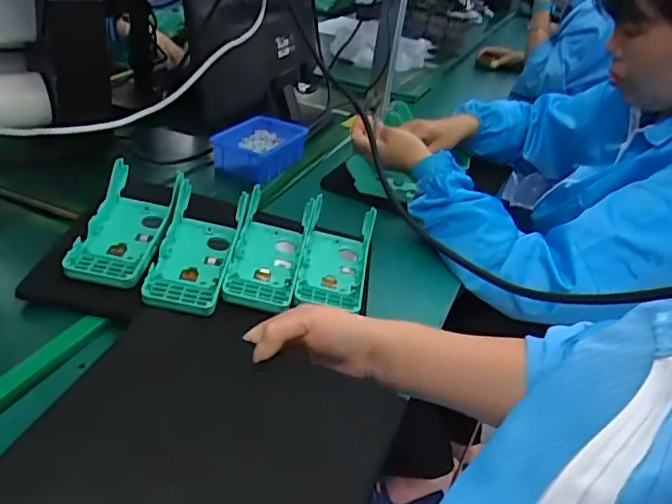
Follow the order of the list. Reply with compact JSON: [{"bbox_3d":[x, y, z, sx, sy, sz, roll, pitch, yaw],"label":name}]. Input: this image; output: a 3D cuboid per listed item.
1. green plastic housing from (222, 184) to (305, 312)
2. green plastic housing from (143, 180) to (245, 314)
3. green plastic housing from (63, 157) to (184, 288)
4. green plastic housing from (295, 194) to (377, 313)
[{"bbox_3d":[-0.078,-0.011,0.642,0.075,0.058,0.161,7,30,-3],"label":"green plastic housing"},{"bbox_3d":[-0.151,-0.007,0.620,0.081,0.062,0.164,7,30,-3],"label":"green plastic housing"},{"bbox_3d":[-0.230,-0.035,0.626,0.083,0.060,0.160,8,30,-1],"label":"green plastic housing"},{"bbox_3d":[-0.003,-0.003,0.667,0.084,0.059,0.160,10,30,2],"label":"green plastic housing"}]

